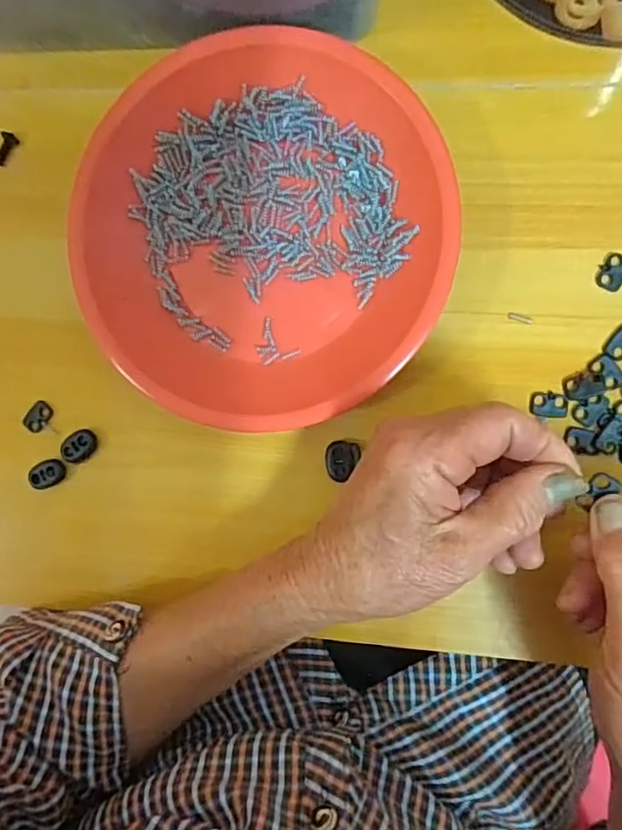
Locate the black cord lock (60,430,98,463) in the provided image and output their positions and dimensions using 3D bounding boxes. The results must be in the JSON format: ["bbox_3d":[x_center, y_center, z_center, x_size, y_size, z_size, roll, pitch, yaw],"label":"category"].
[{"bbox_3d":[-0.131,0.018,0.324,0.021,0.005,0.015,-33,88,7],"label":"black cord lock"}]

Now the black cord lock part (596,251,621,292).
[{"bbox_3d":[0.153,-0.073,0.290,0.013,0.004,0.019,29,95,5],"label":"black cord lock part"}]

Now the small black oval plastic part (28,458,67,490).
[{"bbox_3d":[-0.149,0.033,0.326,0.019,0.008,0.014,-23,89,7],"label":"small black oval plastic part"}]

